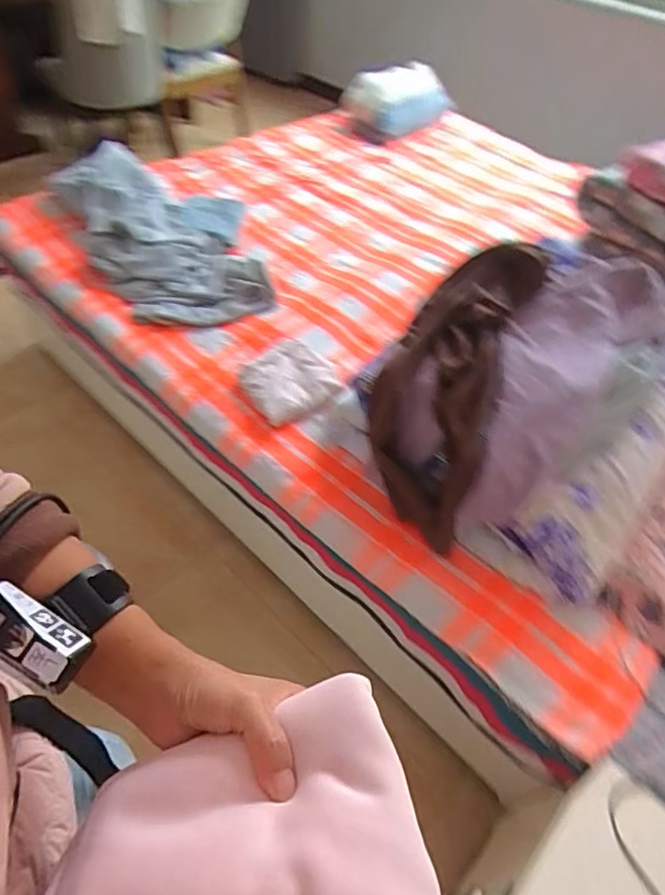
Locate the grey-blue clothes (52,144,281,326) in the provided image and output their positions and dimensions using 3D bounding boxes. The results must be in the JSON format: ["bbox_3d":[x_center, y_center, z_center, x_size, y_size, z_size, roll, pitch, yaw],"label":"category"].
[{"bbox_3d":[-0.449,-0.607,1.493,0.479,0.151,0.718,-17,54,-19],"label":"grey-blue clothes"}]

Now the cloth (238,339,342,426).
[{"bbox_3d":[-0.088,-0.142,1.214,0.193,0.065,0.204,-34,61,-29],"label":"cloth"}]

